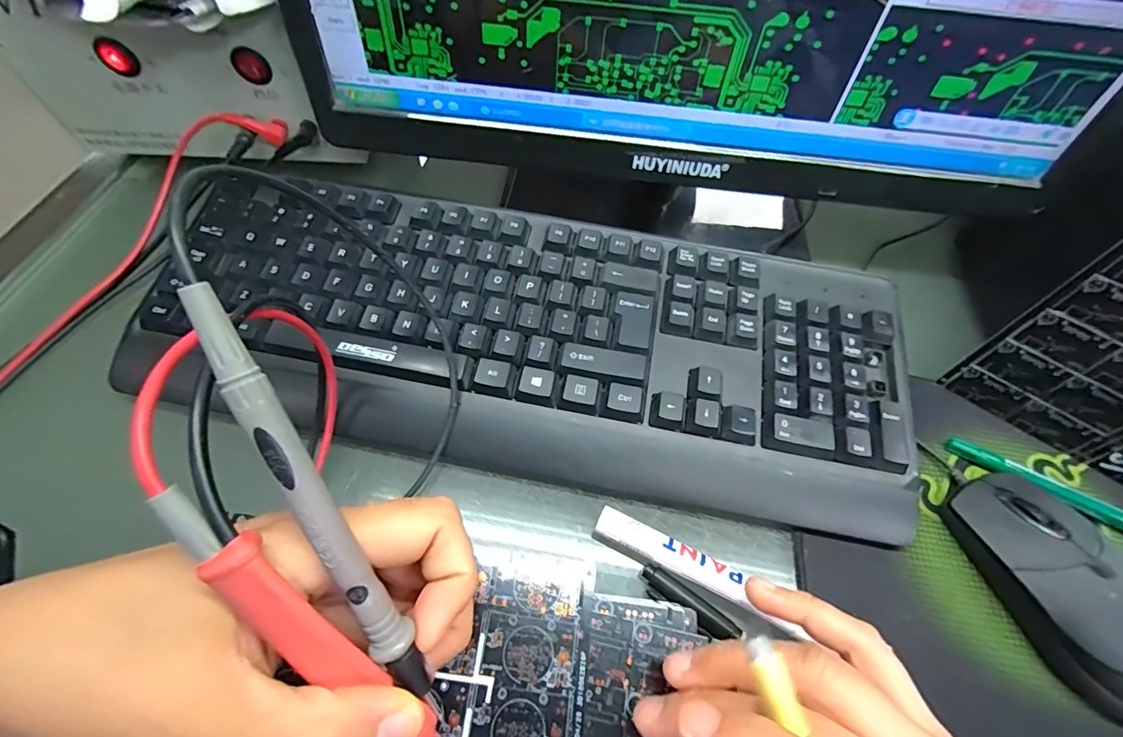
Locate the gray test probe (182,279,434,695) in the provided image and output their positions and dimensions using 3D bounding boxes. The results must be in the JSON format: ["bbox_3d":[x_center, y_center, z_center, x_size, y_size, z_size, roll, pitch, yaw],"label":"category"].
[{"bbox_3d":[-0.064,0.040,0.125,0.010,0.008,0.127,-25,107,-17],"label":"gray test probe"}]

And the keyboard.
[{"bbox_3d":[-0.011,-0.020,0.278,0.413,0.043,0.156,11,60,2],"label":"keyboard"}]

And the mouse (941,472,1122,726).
[{"bbox_3d":[0.236,0.105,0.227,0.060,0.035,0.111,-5,61,-7],"label":"mouse"}]

